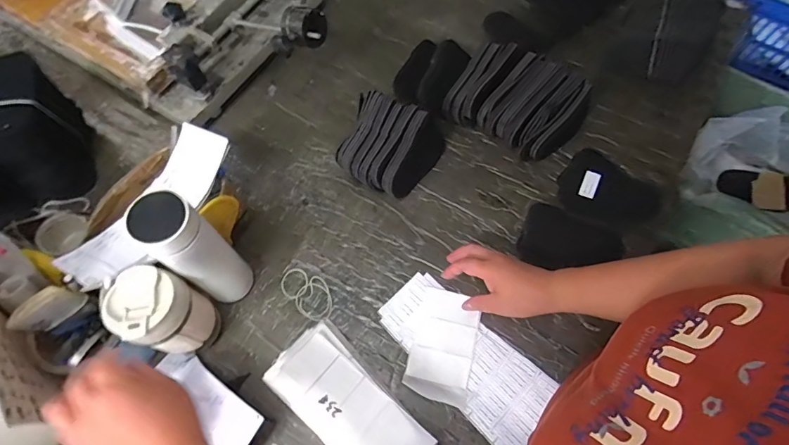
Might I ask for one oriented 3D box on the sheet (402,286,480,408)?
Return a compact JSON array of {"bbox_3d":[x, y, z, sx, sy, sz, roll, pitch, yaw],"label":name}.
[{"bbox_3d":[0.068,0.162,0.584,0.083,0.029,0.147,14,67,6],"label":"sheet"}]

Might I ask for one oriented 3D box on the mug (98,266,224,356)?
[{"bbox_3d":[-0.283,0.116,0.545,0.077,0.153,0.080,23,68,10],"label":"mug"}]

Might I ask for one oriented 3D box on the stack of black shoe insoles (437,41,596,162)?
[{"bbox_3d":[0.207,-0.200,0.704,0.196,0.089,0.151,31,70,13],"label":"stack of black shoe insoles"}]

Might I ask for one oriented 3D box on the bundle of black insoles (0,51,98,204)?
[{"bbox_3d":[-0.543,-0.143,0.654,0.112,0.160,0.154,-32,70,-13],"label":"bundle of black insoles"}]

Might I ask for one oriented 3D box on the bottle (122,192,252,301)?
[{"bbox_3d":[-0.235,0.043,0.534,0.055,0.236,0.064,34,70,14],"label":"bottle"}]

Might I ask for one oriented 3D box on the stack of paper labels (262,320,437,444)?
[{"bbox_3d":[-0.037,0.248,0.539,0.268,0.038,0.106,40,72,16],"label":"stack of paper labels"}]

